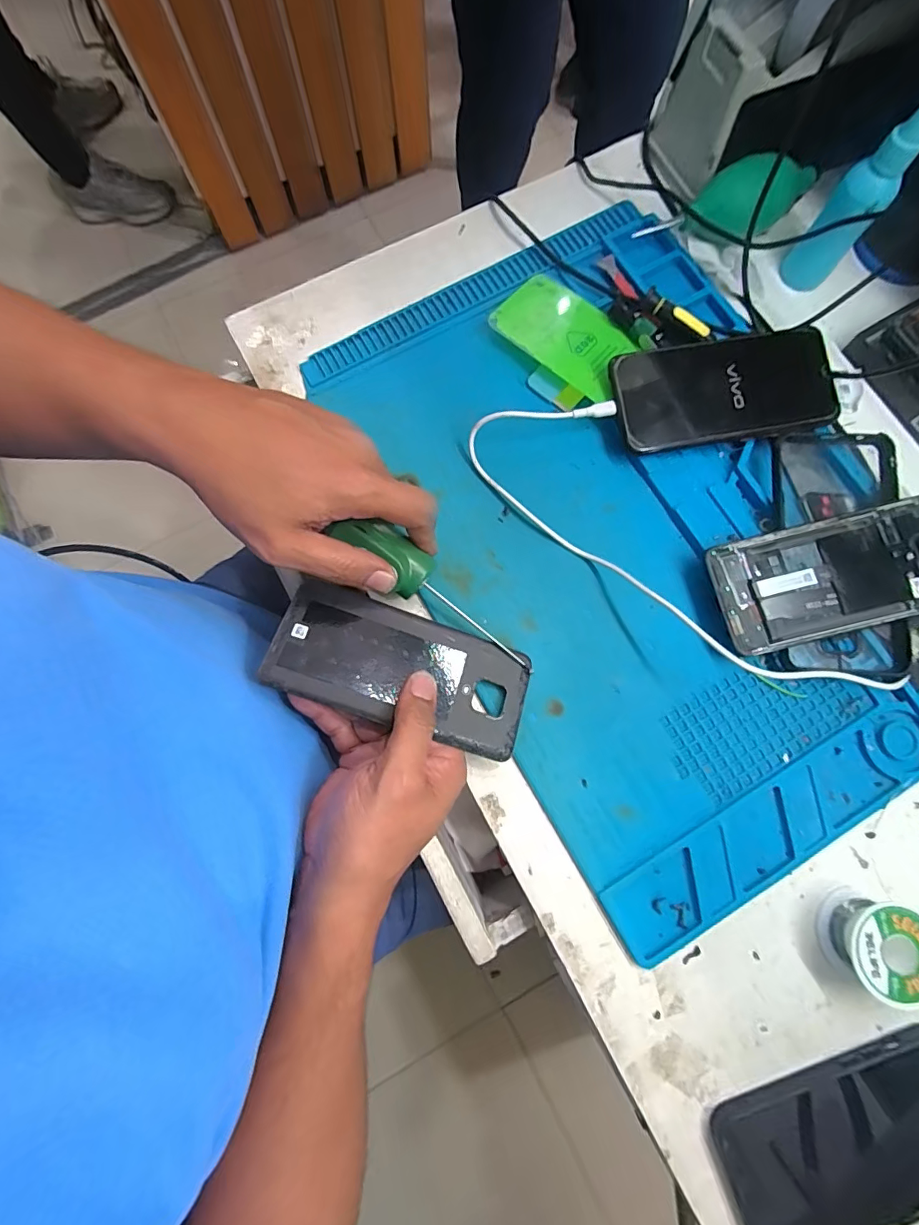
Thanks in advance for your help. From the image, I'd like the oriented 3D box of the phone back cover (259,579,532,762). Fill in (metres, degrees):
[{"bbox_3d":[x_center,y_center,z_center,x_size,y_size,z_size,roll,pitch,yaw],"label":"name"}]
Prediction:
[{"bbox_3d":[-0.035,0.035,0.305,0.160,0.006,0.074,20,65,-6],"label":"phone back cover"}]

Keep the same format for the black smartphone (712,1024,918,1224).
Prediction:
[{"bbox_3d":[0.226,0.297,0.269,0.154,0.011,0.075,-18,80,-2],"label":"black smartphone"}]

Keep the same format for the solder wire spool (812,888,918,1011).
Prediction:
[{"bbox_3d":[0.246,0.195,0.283,0.052,0.030,0.049,0,79,1],"label":"solder wire spool"}]

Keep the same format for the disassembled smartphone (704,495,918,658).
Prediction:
[{"bbox_3d":[0.250,-0.026,0.312,0.162,0.004,0.075,-14,81,1],"label":"disassembled smartphone"}]

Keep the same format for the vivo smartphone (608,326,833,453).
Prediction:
[{"bbox_3d":[0.190,-0.159,0.342,0.156,0.009,0.075,-10,86,0],"label":"vivo smartphone"}]

